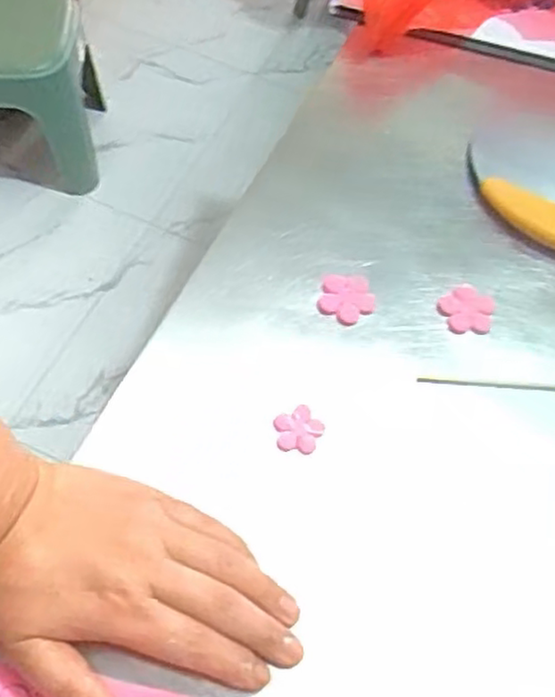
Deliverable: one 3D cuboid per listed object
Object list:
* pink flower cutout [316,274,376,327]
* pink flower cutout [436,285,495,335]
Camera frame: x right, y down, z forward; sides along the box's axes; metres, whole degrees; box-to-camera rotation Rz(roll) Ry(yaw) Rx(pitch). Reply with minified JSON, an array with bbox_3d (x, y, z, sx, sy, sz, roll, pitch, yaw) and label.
[{"bbox_3d":[0.042,-0.030,0.427,0.033,0.006,0.033,2,59,-3],"label":"pink flower cutout"},{"bbox_3d":[0.117,-0.023,0.429,0.032,0.006,0.032,2,59,-3],"label":"pink flower cutout"}]

